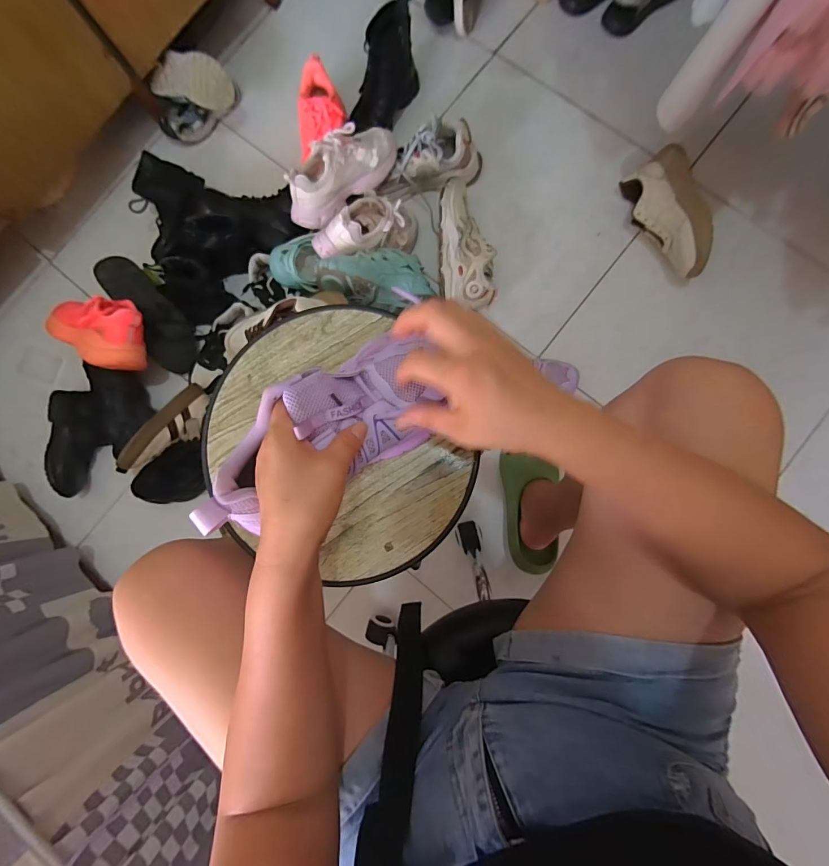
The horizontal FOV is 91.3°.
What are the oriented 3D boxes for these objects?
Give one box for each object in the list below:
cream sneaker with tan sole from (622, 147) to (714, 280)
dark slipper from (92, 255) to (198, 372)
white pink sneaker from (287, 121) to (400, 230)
[{"bbox_3d":[0.480,-0.415,0.783,0.097,0.097,0.249,-10,83,3],"label":"cream sneaker with tan sole"},{"bbox_3d":[-0.526,-0.240,0.811,0.101,0.044,0.245,-31,105,0],"label":"dark slipper"},{"bbox_3d":[-0.140,-0.499,0.766,0.248,0.082,0.095,-43,83,-1],"label":"white pink sneaker"}]

